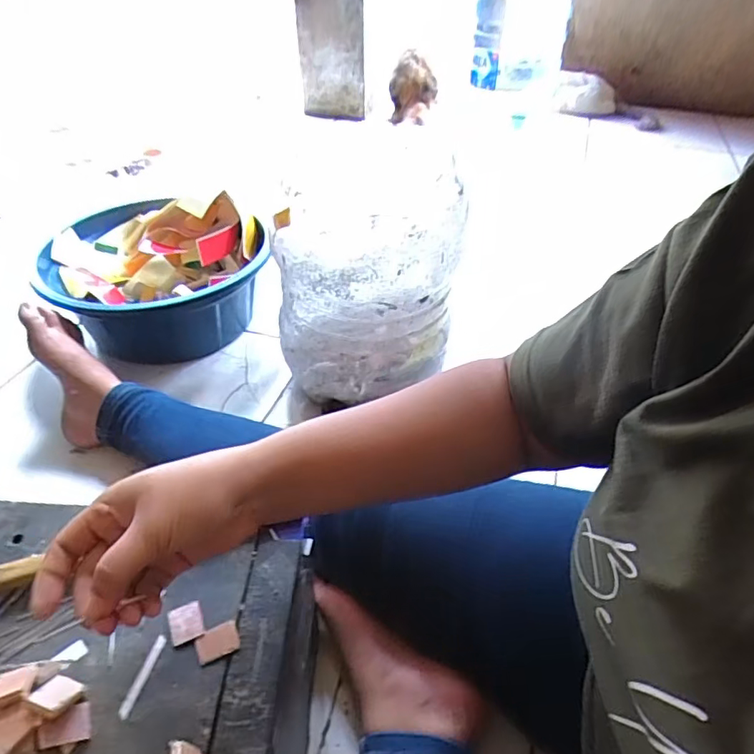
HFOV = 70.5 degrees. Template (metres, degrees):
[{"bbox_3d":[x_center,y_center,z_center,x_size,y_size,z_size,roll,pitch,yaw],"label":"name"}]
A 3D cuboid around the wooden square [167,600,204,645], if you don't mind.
[{"bbox_3d":[-0.122,0.155,0.339,0.020,0.004,0.024,-16,44,-19],"label":"wooden square"}]

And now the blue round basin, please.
[{"bbox_3d":[-0.354,-0.166,0.888,0.327,0.140,0.376,-9,43,-11],"label":"blue round basin"}]

